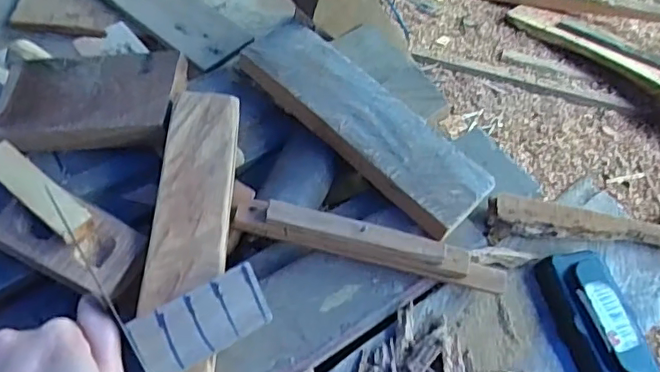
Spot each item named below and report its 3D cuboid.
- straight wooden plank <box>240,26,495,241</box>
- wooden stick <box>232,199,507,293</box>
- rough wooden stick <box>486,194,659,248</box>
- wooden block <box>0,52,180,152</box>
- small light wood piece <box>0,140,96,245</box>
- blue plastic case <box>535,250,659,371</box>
[{"bbox_3d":[0.026,-0.052,0.463,0.072,0.028,0.219,-38,65,-25],"label":"straight wooden plank"},{"bbox_3d":[0.028,0.038,0.402,0.191,0.029,0.019,12,56,6],"label":"wooden stick"},{"bbox_3d":[0.198,0.031,0.447,0.149,0.025,0.027,5,56,0],"label":"rough wooden stick"},{"bbox_3d":[-0.190,-0.068,0.453,0.137,0.029,0.084,0,56,-3],"label":"wooden block"},{"bbox_3d":[-0.203,0.002,0.400,0.101,0.014,0.025,34,61,19],"label":"small light wood piece"},{"bbox_3d":[0.189,0.094,0.405,0.050,0.029,0.102,-11,57,-10],"label":"blue plastic case"}]

